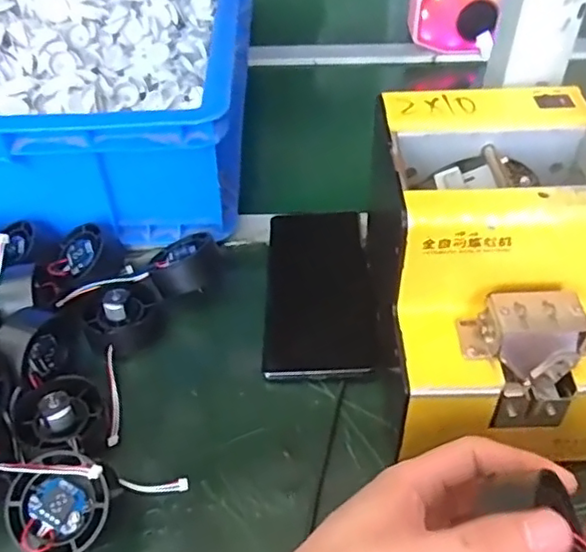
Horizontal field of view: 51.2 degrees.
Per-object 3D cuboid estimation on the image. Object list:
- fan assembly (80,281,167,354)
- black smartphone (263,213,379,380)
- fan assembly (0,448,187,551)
[{"bbox_3d":[-0.119,0.023,0.428,0.054,0.026,0.051,-11,46,-10],"label":"fan assembly"},{"bbox_3d":[0.019,0.007,0.459,0.077,0.009,0.158,-6,49,5],"label":"black smartphone"},{"bbox_3d":[-0.131,0.133,0.314,0.071,0.032,0.132,30,53,27],"label":"fan assembly"}]

